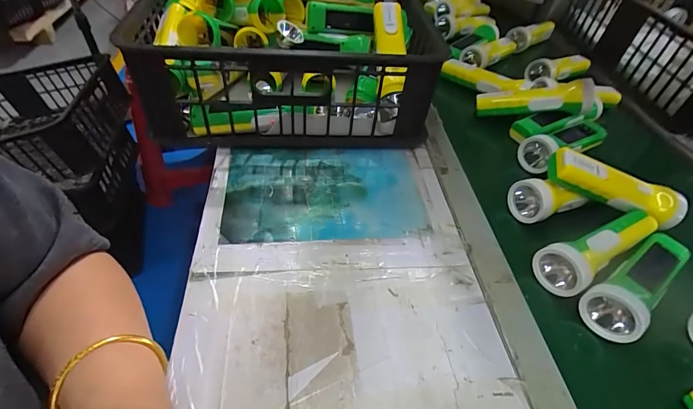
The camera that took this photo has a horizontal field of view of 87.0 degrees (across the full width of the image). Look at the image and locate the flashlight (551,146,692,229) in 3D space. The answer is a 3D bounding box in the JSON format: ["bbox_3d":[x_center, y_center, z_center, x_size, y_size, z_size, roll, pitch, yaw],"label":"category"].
[{"bbox_3d":[0.329,-0.024,0.445,0.153,0.058,0.054,19,46,-6],"label":"flashlight"}]

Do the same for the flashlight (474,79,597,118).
[{"bbox_3d":[0.308,-0.174,0.606,0.171,0.047,0.046,1,44,19],"label":"flashlight"}]

